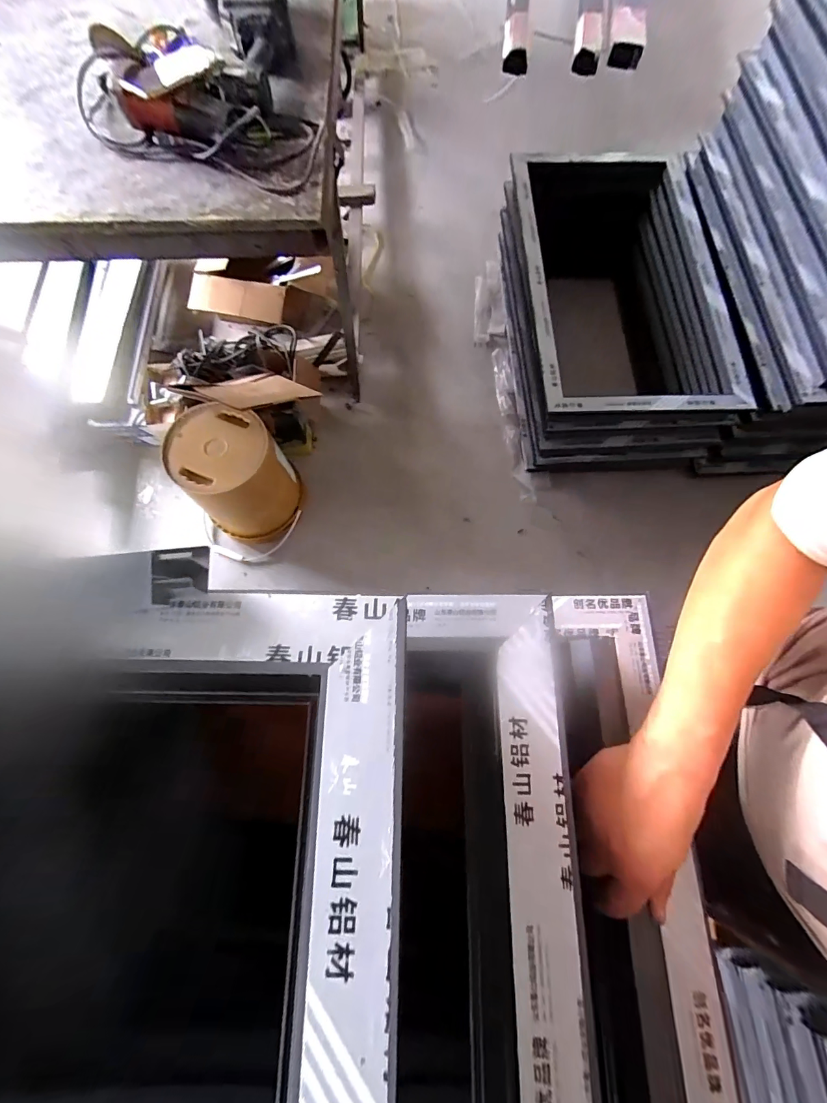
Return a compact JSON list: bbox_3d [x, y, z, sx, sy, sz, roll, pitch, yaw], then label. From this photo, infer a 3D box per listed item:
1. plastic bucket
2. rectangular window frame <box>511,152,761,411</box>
[{"bbox_3d":[-0.496,-0.220,1.169,0.272,0.282,0.264,0,73,-1],"label":"plastic bucket"},{"bbox_3d":[0.611,-0.805,1.173,0.570,0.073,0.922,-3,73,-2],"label":"rectangular window frame"}]

